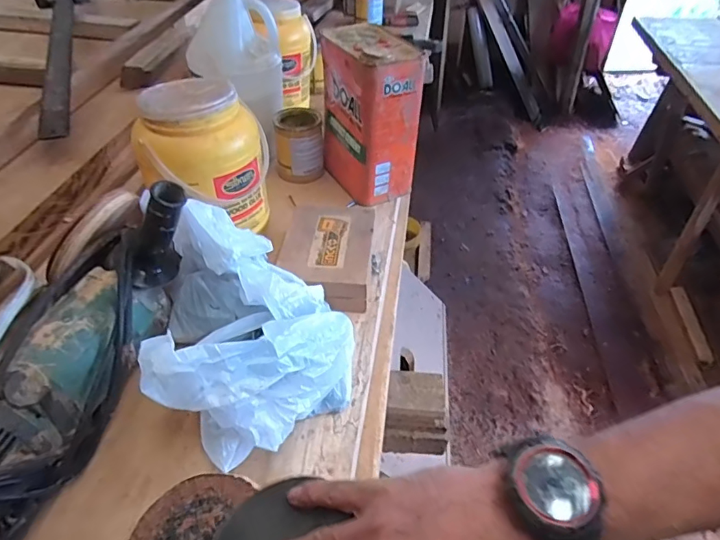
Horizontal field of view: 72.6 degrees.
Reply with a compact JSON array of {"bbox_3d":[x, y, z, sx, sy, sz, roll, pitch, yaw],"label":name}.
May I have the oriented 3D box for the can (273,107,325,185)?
[{"bbox_3d":[-0.105,-0.216,0.852,0.081,0.110,0.080,-6,44,-5],"label":"can"}]

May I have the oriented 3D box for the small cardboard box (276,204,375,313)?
[{"bbox_3d":[-0.043,-0.026,0.692,0.118,0.046,0.176,3,43,4],"label":"small cardboard box"}]

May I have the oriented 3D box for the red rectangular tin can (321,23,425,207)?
[{"bbox_3d":[0.010,-0.252,0.801,0.112,0.229,0.165,-20,46,-18],"label":"red rectangular tin can"}]

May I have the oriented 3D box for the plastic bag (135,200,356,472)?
[{"bbox_3d":[-0.111,0.055,0.530,0.197,0.155,0.248,-12,44,-11],"label":"plastic bag"}]

